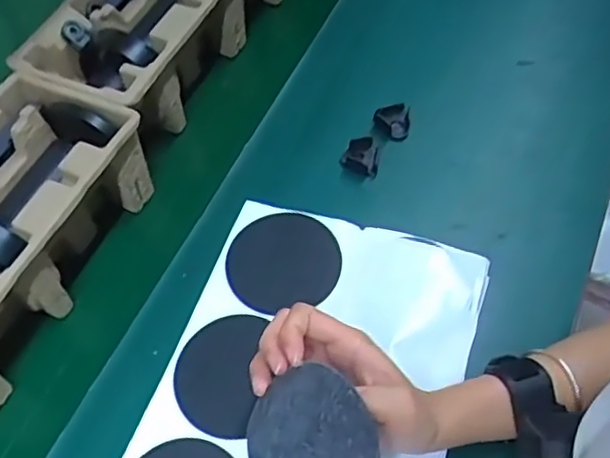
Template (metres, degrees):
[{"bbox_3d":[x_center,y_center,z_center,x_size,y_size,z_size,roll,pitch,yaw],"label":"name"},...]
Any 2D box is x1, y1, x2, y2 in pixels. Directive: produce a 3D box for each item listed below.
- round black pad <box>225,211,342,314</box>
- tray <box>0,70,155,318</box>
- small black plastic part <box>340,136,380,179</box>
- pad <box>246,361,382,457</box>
[{"bbox_3d":[-0.018,0.027,0.525,0.090,0.009,0.084,0,64,-1],"label":"round black pad"},{"bbox_3d":[-0.255,-0.014,0.569,0.148,0.098,0.223,18,60,16],"label":"tray"},{"bbox_3d":[0.054,-0.073,0.628,0.036,0.011,0.040,4,57,8],"label":"small black plastic part"},{"bbox_3d":[0.002,0.130,0.373,0.095,0.005,0.086,-45,60,29],"label":"pad"}]

